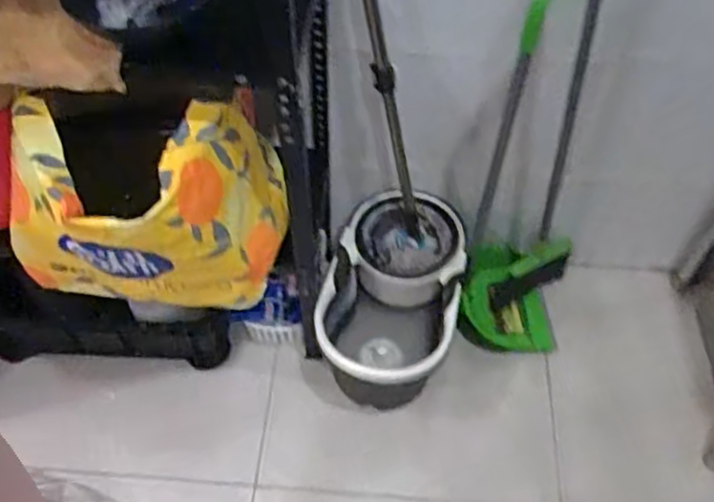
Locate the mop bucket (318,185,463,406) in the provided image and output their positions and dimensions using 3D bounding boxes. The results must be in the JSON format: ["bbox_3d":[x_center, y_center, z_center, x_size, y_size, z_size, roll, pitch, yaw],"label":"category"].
[{"bbox_3d":[0.074,0.112,1.495,0.273,0.260,0.442,9,54,7],"label":"mop bucket"}]

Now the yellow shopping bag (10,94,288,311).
[{"bbox_3d":[-0.319,-0.048,1.075,0.448,0.343,0.243,-11,54,-8],"label":"yellow shopping bag"}]

